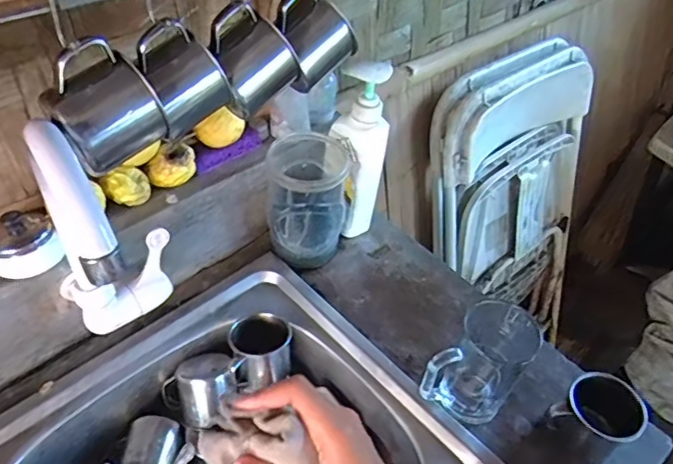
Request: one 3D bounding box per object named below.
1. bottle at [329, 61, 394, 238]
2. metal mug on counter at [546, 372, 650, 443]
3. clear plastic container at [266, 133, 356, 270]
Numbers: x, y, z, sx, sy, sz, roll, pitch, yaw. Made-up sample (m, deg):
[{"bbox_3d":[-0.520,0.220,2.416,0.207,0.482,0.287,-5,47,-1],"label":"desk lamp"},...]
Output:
[{"bbox_3d":[0.027,-0.092,0.698,0.063,0.250,0.038,1,46,-5],"label":"bottle"},{"bbox_3d":[0.265,0.194,0.571,0.076,0.068,0.071,3,46,-3],"label":"metal mug on counter"},{"bbox_3d":[-0.035,-0.041,0.709,0.098,0.153,0.109,9,46,2],"label":"clear plastic container"}]

